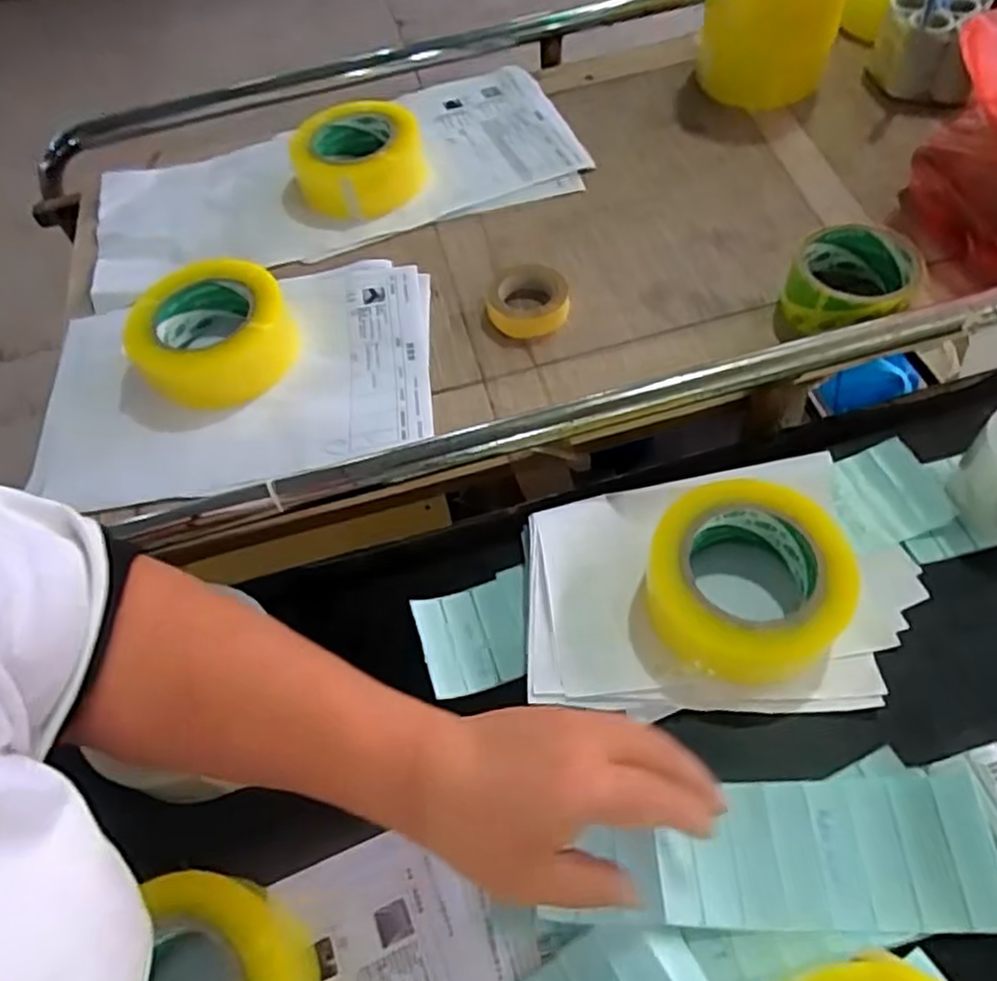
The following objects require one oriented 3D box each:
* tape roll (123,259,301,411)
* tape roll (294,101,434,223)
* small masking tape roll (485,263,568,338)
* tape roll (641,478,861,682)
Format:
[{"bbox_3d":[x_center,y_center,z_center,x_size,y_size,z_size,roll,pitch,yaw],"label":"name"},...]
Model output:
[{"bbox_3d":[-0.235,-0.127,0.585,0.126,0.064,0.118,-3,57,5],"label":"tape roll"},{"bbox_3d":[-0.144,-0.340,0.733,0.131,0.057,0.138,-3,57,5],"label":"tape roll"},{"bbox_3d":[0.025,-0.162,0.608,0.068,0.023,0.069,-3,57,5],"label":"small masking tape roll"},{"bbox_3d":[0.160,0.059,0.461,0.116,0.063,0.124,-3,57,5],"label":"tape roll"}]

